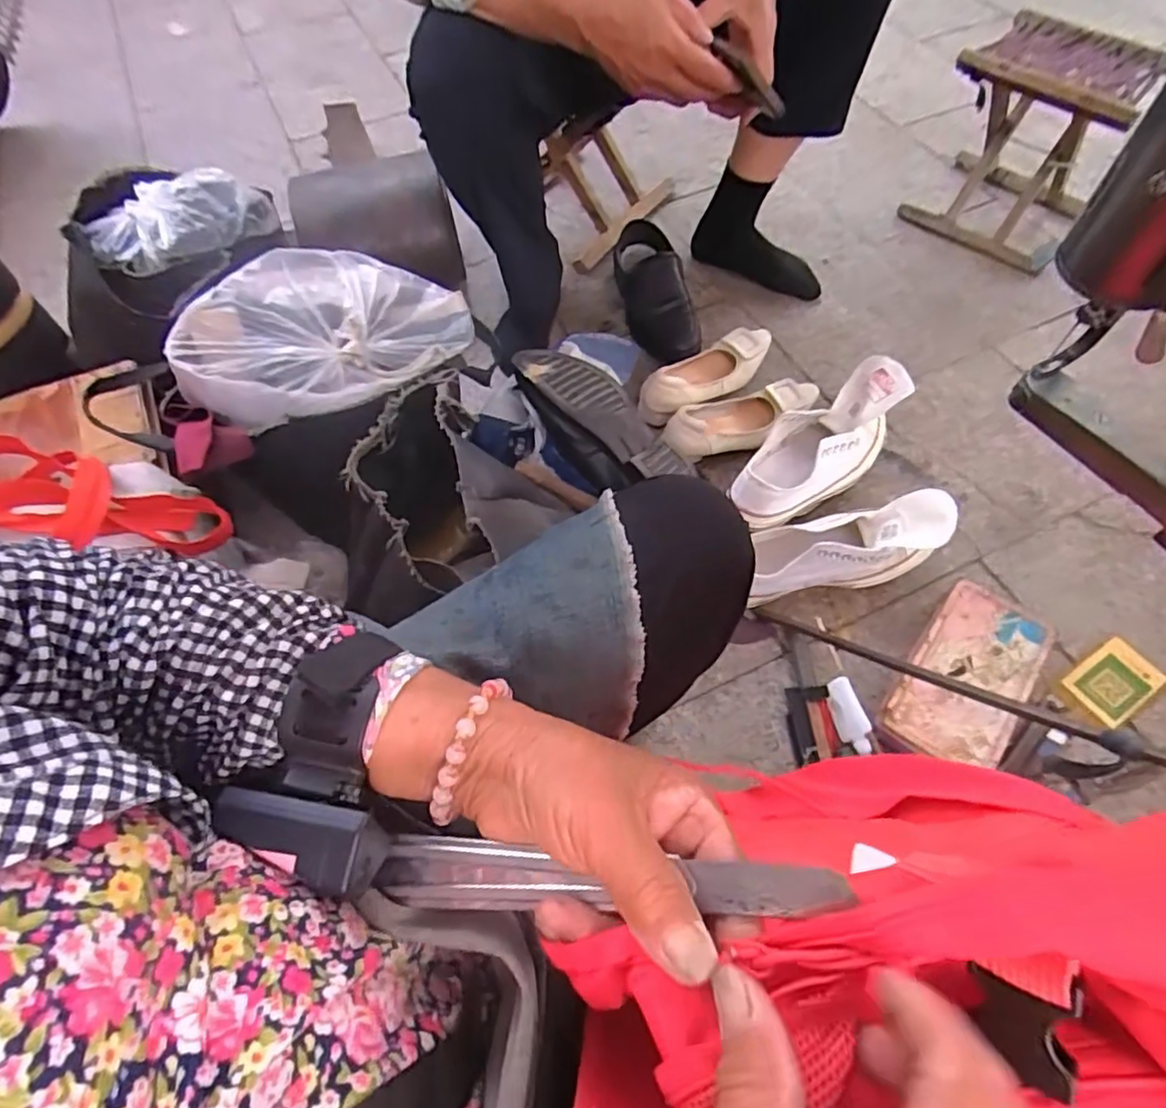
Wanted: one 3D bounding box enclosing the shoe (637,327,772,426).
[{"bbox_3d":[0.188,-0.279,0.959,0.243,0.058,0.087,-38,65,-18],"label":"shoe"}]

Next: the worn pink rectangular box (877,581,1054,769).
[{"bbox_3d":[0.427,0.143,0.718,0.117,0.047,0.224,33,67,19],"label":"worn pink rectangular box"}]

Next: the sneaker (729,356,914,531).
[{"bbox_3d":[0.300,-0.128,0.830,0.276,0.131,0.098,-34,64,-16],"label":"sneaker"}]

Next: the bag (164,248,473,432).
[{"bbox_3d":[-0.284,-0.248,0.704,0.313,0.093,0.197,-20,61,-9],"label":"bag"}]

